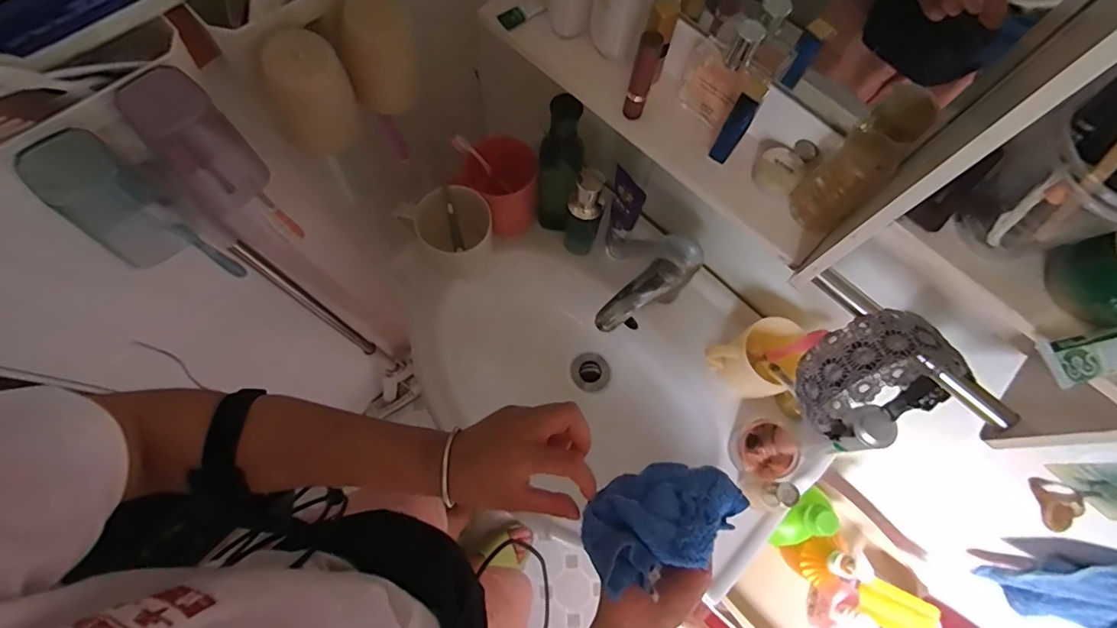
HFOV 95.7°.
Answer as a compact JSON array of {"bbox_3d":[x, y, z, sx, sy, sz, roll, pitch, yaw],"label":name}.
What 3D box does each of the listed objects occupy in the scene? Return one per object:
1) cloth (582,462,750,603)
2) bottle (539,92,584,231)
[{"bbox_3d":[0.084,0.155,0.389,0.130,0.036,0.070,-14,74,-7],"label":"cloth"},{"bbox_3d":[0.002,-0.172,0.619,0.050,0.214,0.047,3,72,-2],"label":"bottle"}]

